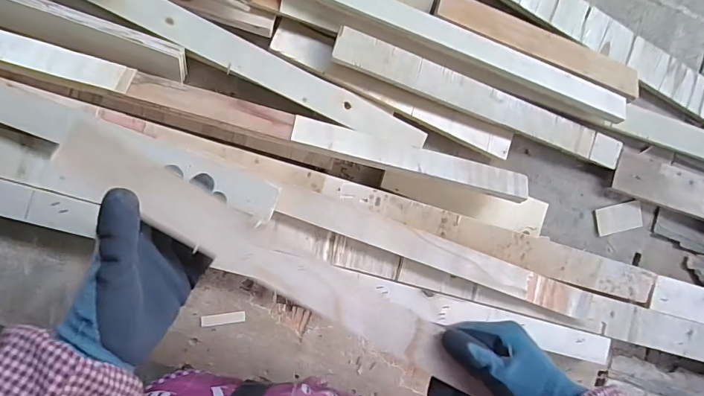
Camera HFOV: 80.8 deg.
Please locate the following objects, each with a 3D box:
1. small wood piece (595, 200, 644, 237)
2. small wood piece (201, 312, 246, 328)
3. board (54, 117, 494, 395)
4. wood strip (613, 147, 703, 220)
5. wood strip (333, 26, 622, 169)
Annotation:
[{"bbox_3d":[0.387,0.029,0.594,0.072,0.008,0.040,-13,94,-9],"label":"small wood piece"},{"bbox_3d":[-0.158,0.149,0.510,0.052,0.004,0.013,-4,93,-9],"label":"small wood piece"},{"bbox_3d":[-0.043,0.061,0.331,0.383,0.013,0.045,33,87,-11],"label":"board"},{"bbox_3d":[0.532,0.001,0.612,0.337,0.025,0.069,17,90,-10],"label":"wood strip"},{"bbox_3d":[0.174,-0.123,0.532,0.409,0.026,0.041,18,89,-10],"label":"wood strip"}]

